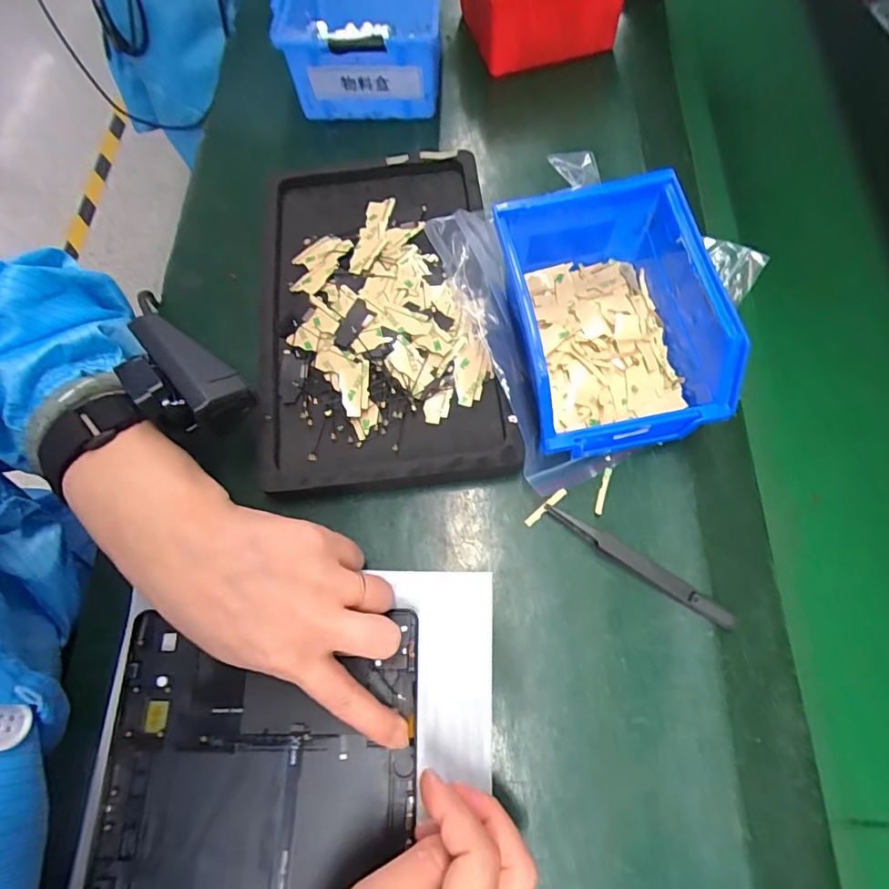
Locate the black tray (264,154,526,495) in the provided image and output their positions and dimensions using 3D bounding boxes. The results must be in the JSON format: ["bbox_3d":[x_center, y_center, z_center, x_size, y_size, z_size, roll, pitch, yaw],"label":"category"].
[{"bbox_3d":[-0.046,-0.093,0.350,0.154,0.031,0.267,-4,69,-2],"label":"black tray"}]

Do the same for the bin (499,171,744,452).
[{"bbox_3d":[0.098,-0.072,0.302,0.125,0.071,0.143,-8,69,-3],"label":"bin"}]

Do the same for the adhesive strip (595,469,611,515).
[{"bbox_3d":[0.094,0.027,0.301,0.005,0.004,0.030,16,69,6],"label":"adhesive strip"}]

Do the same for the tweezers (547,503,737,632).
[{"bbox_3d":[0.107,0.067,0.283,0.111,0.018,0.010,31,72,11],"label":"tweezers"}]

